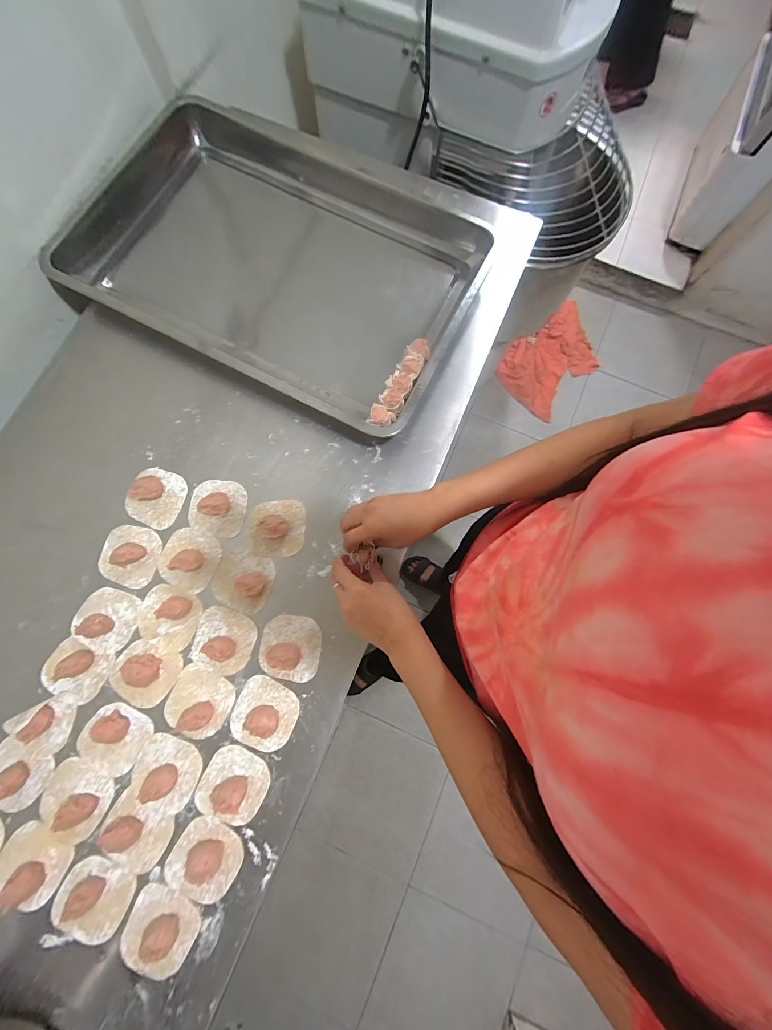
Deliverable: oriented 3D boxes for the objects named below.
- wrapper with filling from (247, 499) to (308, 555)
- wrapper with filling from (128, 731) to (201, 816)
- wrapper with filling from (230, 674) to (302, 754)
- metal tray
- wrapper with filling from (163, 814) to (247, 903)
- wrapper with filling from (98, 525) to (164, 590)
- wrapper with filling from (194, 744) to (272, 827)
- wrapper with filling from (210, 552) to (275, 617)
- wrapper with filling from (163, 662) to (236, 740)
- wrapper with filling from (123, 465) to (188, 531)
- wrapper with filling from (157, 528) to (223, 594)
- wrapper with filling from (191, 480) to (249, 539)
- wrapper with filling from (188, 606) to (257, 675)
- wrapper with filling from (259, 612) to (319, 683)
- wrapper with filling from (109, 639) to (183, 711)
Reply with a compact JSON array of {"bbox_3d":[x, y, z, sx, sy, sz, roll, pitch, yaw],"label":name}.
[{"bbox_3d":[-0.152,0.016,0.463,0.076,0.021,0.075,-3,78,-1],"label":"wrapper with filling"},{"bbox_3d":[-0.266,0.310,0.405,0.077,0.016,0.072,28,80,5],"label":"wrapper with filling"},{"bbox_3d":[-0.153,0.250,0.421,0.078,0.019,0.078,24,79,5],"label":"wrapper with filling"},{"bbox_3d":[-0.177,-0.403,0.533,0.624,0.057,0.417,25,79,5],"label":"metal tray"},{"bbox_3d":[-0.210,0.399,0.386,0.077,0.024,0.078,29,80,6],"label":"wrapper with filling"},{"bbox_3d":[-0.351,0.053,0.453,0.078,0.025,0.078,14,79,3],"label":"wrapper with filling"},{"bbox_3d":[-0.184,0.325,0.402,0.078,0.022,0.076,20,79,4],"label":"wrapper with filling"},{"bbox_3d":[-0.194,0.087,0.448,0.078,0.022,0.074,14,79,3],"label":"wrapper with filling"},{"bbox_3d":[-0.236,0.235,0.422,0.077,0.023,0.075,0,78,0],"label":"wrapper with filling"},{"bbox_3d":[-0.321,-0.026,0.468,0.074,0.023,0.078,19,79,4],"label":"wrapper with filling"},{"bbox_3d":[-0.267,0.058,0.453,0.075,0.022,0.078,19,79,4],"label":"wrapper with filling"},{"bbox_3d":[-0.235,-0.013,0.466,0.075,0.020,0.076,0,78,0],"label":"wrapper with filling"},{"bbox_3d":[-0.211,0.162,0.433,0.076,0.026,0.076,0,78,0],"label":"wrapper with filling"},{"bbox_3d":[-0.125,0.170,0.432,0.077,0.024,0.077,7,78,1],"label":"wrapper with filling"},{"bbox_3d":[-0.308,0.202,0.426,0.079,0.019,0.071,20,79,4],"label":"wrapper with filling"}]

